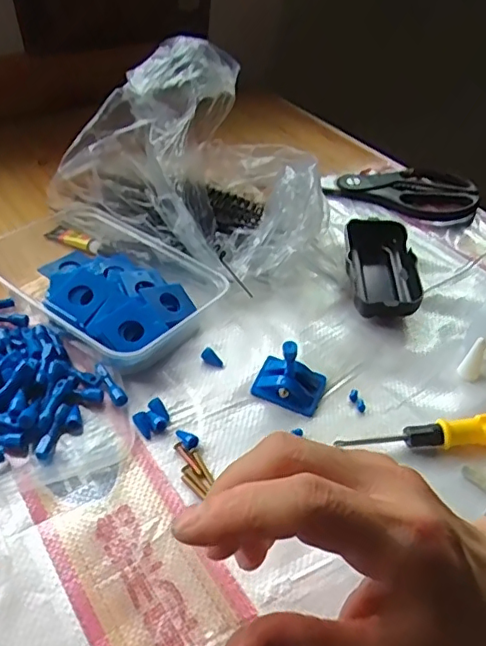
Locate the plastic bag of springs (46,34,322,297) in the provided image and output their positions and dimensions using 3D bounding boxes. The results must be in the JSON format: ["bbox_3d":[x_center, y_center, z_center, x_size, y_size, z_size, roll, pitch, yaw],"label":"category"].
[{"bbox_3d":[-0.028,-0.144,0.487,0.218,0.141,0.170,22,46,22],"label":"plastic bag of springs"}]

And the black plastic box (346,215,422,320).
[{"bbox_3d":[0.112,-0.044,0.467,0.054,0.027,0.106,4,42,4],"label":"black plastic box"}]

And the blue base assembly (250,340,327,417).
[{"bbox_3d":[0.031,0.029,0.381,0.044,0.042,0.033,16,44,17],"label":"blue base assembly"}]

